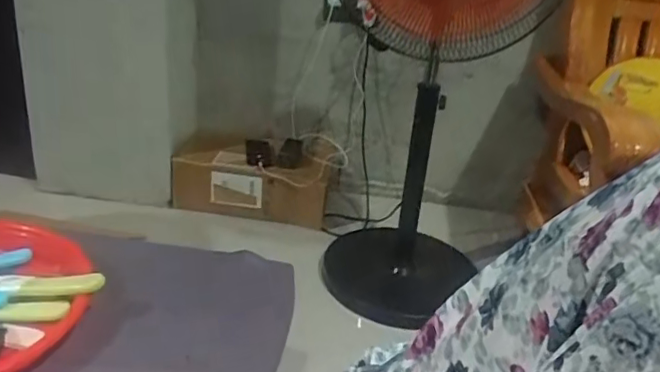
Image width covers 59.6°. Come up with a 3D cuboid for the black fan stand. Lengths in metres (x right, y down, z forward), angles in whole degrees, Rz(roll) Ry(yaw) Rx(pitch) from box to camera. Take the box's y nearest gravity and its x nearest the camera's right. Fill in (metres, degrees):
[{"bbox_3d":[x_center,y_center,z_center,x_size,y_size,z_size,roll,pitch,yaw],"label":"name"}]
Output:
[{"bbox_3d":[0.212,-0.004,1.540,0.389,0.650,0.341,13,24,10],"label":"black fan stand"}]

